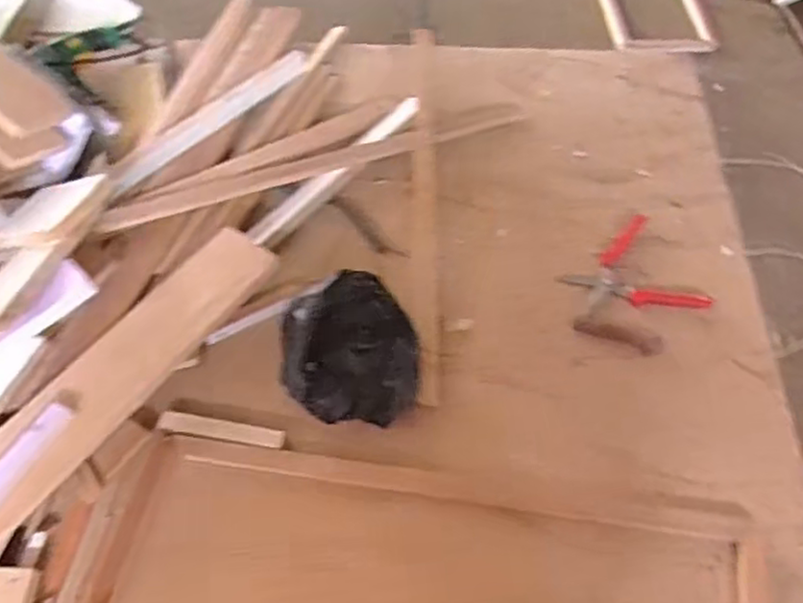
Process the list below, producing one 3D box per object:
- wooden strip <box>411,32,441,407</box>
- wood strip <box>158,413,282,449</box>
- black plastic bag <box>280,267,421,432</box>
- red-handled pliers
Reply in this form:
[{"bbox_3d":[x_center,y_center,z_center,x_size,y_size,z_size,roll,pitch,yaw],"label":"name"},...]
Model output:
[{"bbox_3d":[0.033,-0.174,0.993,0.034,0.015,0.687,0,55,2],"label":"wooden strip"},{"bbox_3d":[-0.206,0.148,0.805,0.138,0.014,0.022,12,55,-13],"label":"wood strip"},{"bbox_3d":[-0.061,0.053,0.808,0.161,0.078,0.167,1,55,3],"label":"black plastic bag"},{"bbox_3d":[0.299,-0.030,0.869,0.148,0.032,0.155,-1,55,1],"label":"red-handled pliers"}]

